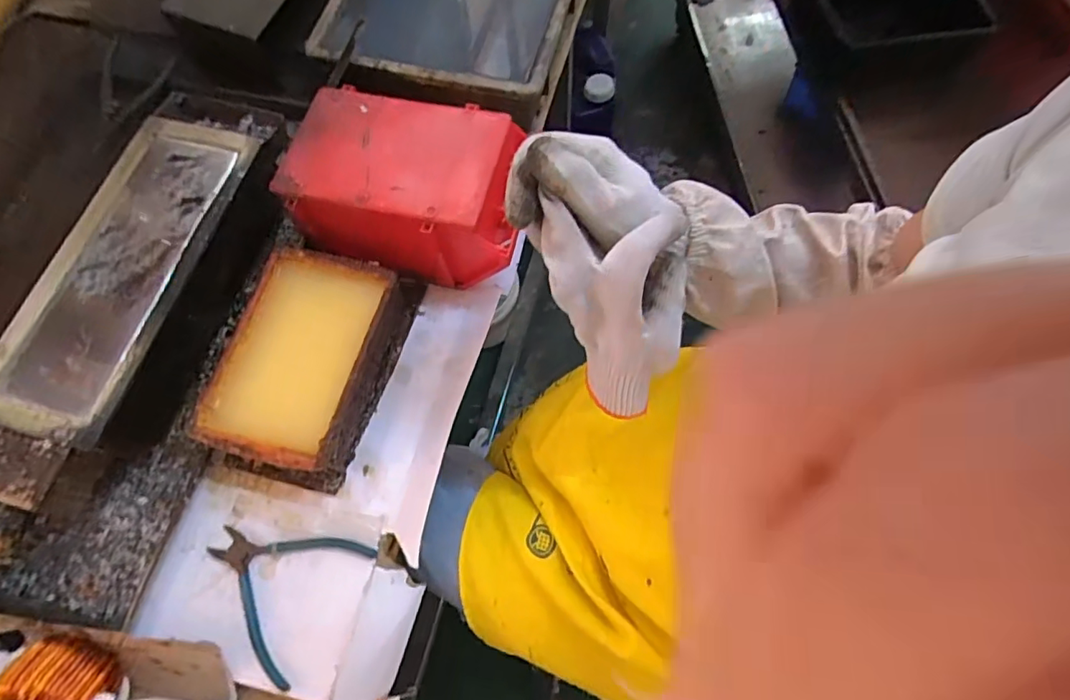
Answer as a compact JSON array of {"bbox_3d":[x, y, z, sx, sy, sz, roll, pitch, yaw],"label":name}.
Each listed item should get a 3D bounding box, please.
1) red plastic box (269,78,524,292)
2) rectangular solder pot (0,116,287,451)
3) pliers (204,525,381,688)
[{"bbox_3d":[-0.123,-0.163,0.562,0.231,0.105,0.151,11,70,7],"label":"red plastic box"},{"bbox_3d":[-0.395,-0.075,0.566,0.149,0.094,0.351,12,70,7],"label":"rectangular solder pot"},{"bbox_3d":[-0.234,0.201,0.488,0.134,0.016,0.127,31,74,14],"label":"pliers"}]

